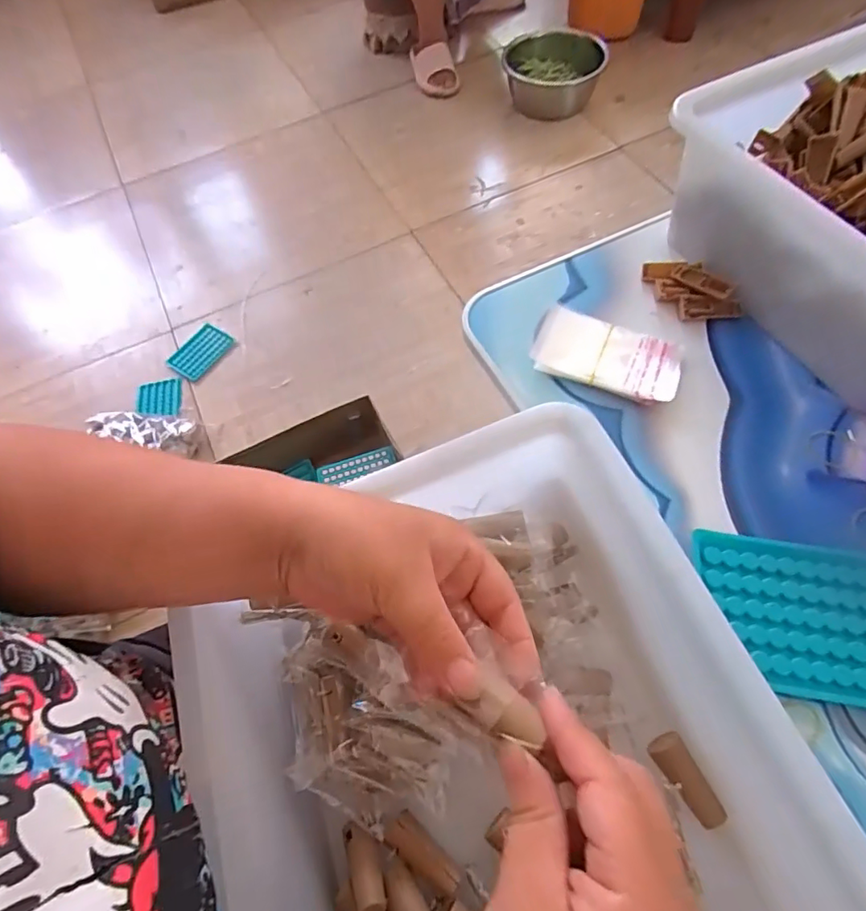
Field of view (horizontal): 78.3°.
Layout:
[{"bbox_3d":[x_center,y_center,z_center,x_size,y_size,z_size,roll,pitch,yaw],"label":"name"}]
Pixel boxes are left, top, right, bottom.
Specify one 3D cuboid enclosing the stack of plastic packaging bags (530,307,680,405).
[{"bbox_3d":[0.140,-0.081,0.429,0.114,0.011,0.064,19,65,14],"label":"stack of plastic packaging bags"}]

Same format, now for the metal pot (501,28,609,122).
[{"bbox_3d":[0.334,-1.080,1.500,0.272,0.109,0.253,-2,62,4],"label":"metal pot"}]

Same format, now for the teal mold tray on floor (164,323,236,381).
[{"bbox_3d":[-0.508,-0.227,1.161,0.088,0.021,0.127,33,70,20],"label":"teal mold tray on floor"}]

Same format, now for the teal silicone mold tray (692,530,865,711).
[{"bbox_3d":[0.234,0.100,0.330,0.126,0.013,0.096,6,63,8],"label":"teal silicone mold tray"}]

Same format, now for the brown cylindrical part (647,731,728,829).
[{"bbox_3d":[0.153,0.196,0.319,0.024,0.022,0.051,-27,63,-9],"label":"brown cylindrical part"}]

